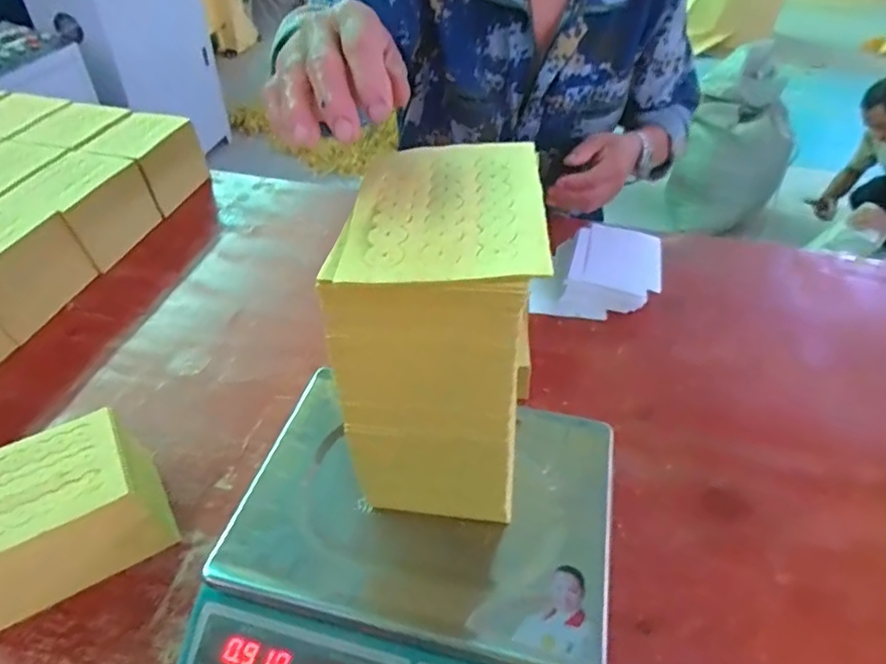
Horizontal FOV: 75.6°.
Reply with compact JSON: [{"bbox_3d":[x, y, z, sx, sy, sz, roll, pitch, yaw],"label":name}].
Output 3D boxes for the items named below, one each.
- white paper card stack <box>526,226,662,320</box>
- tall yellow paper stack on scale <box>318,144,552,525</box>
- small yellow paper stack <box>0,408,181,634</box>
[{"bbox_3d":[0.234,-0.091,0.864,0.172,0.046,0.203,12,43,12],"label":"white paper card stack"},{"bbox_3d":[0.002,0.013,0.436,0.119,0.255,0.155,6,42,5],"label":"tall yellow paper stack on scale"},{"bbox_3d":[-0.348,0.164,0.516,0.167,0.099,0.117,-25,48,-26],"label":"small yellow paper stack"}]

